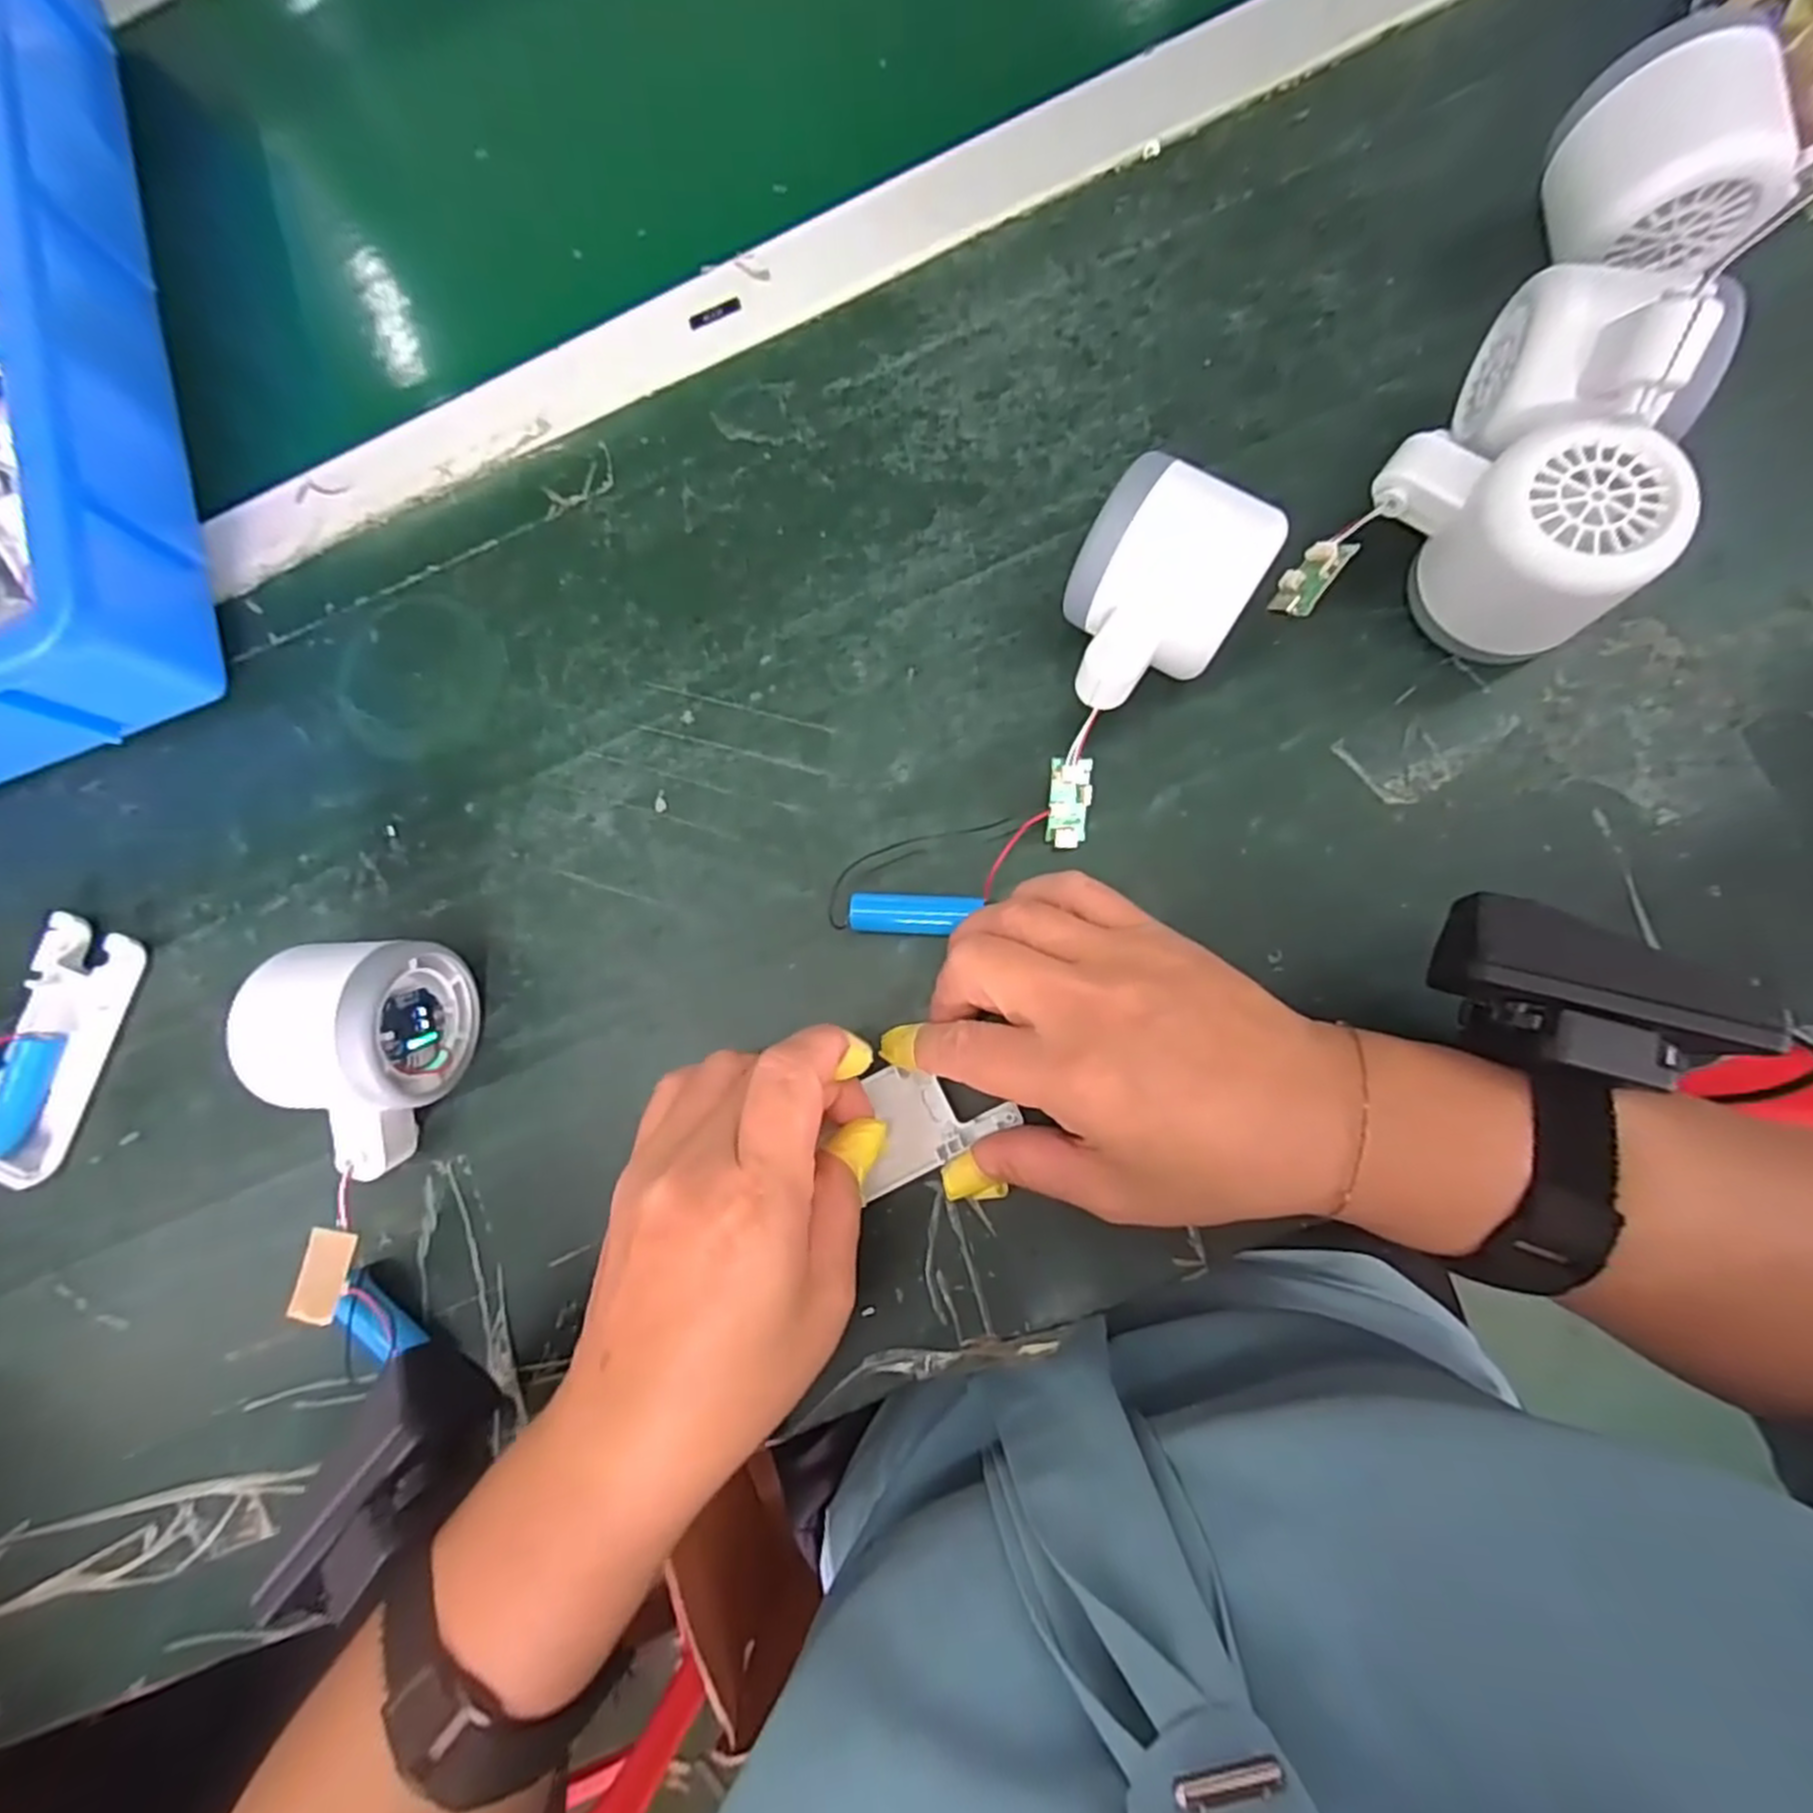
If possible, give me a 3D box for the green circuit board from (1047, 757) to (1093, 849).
[{"bbox_3d":[0.060,-0.037,0.283,0.015,0.005,0.032,4,102,7],"label":"green circuit board"}]

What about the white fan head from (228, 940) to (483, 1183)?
[{"bbox_3d":[-0.197,0.054,0.277,0.053,0.064,0.083,4,84,7],"label":"white fan head"}]

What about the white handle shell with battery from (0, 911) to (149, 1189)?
[{"bbox_3d":[-0.357,0.059,0.323,0.036,0.017,0.104,17,85,8],"label":"white handle shell with battery"}]

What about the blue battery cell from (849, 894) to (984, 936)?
[{"bbox_3d":[0.003,0.003,0.286,0.047,0.013,0.014,1,83,6],"label":"blue battery cell"}]

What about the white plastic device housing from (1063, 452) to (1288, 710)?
[{"bbox_3d":[0.084,-0.103,0.270,0.055,0.055,0.076,32,88,9],"label":"white plastic device housing"}]

